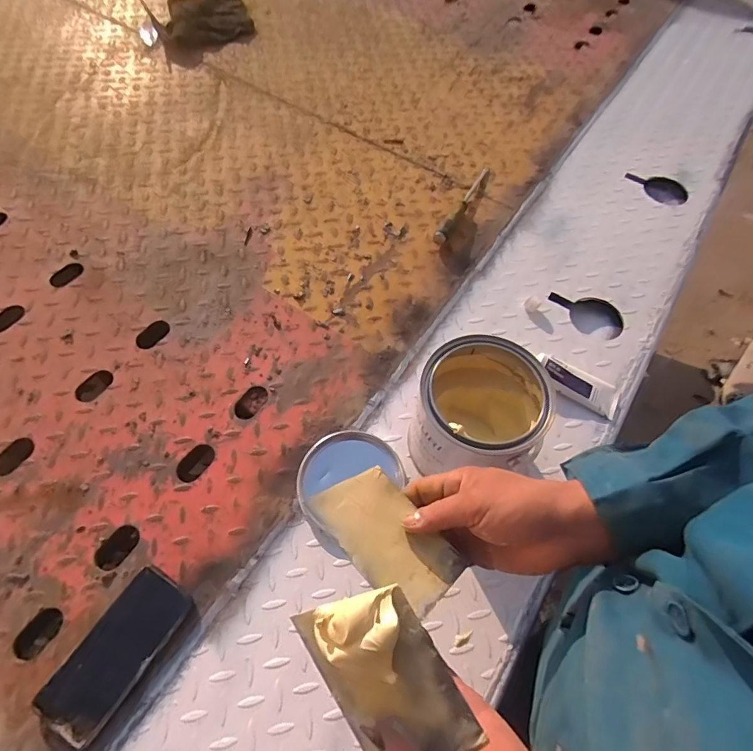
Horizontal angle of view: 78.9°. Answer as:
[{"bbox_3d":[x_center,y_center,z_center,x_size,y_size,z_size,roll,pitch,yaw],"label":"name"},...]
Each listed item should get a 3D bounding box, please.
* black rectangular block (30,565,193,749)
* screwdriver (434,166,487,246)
[{"bbox_3d":[-0.280,0.295,0.495,0.074,0.009,0.156,29,62,14],"label":"black rectangular block"},{"bbox_3d":[0.164,-0.329,0.860,0.023,0.032,0.239,24,61,12],"label":"screwdriver"}]

